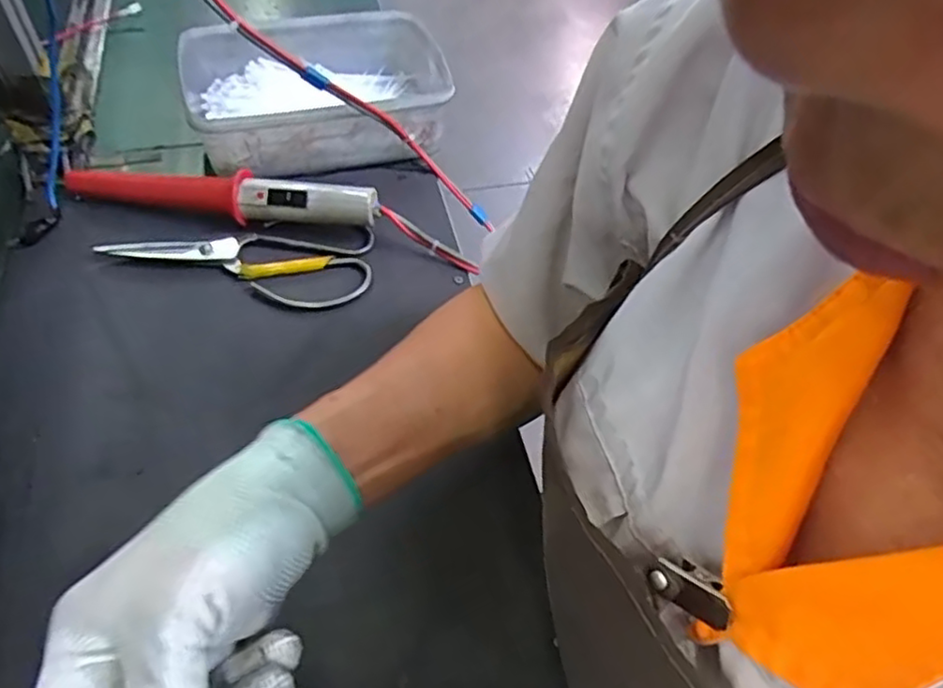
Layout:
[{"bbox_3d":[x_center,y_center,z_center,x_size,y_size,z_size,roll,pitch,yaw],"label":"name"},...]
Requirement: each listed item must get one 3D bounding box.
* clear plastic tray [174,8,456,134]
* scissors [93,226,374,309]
[{"bbox_3d":[-0.132,-0.221,0.609,0.224,0.069,0.157,-16,54,-14],"label":"clear plastic tray"},{"bbox_3d":[-0.176,-0.057,0.513,0.199,0.014,0.071,-1,52,-4],"label":"scissors"}]

